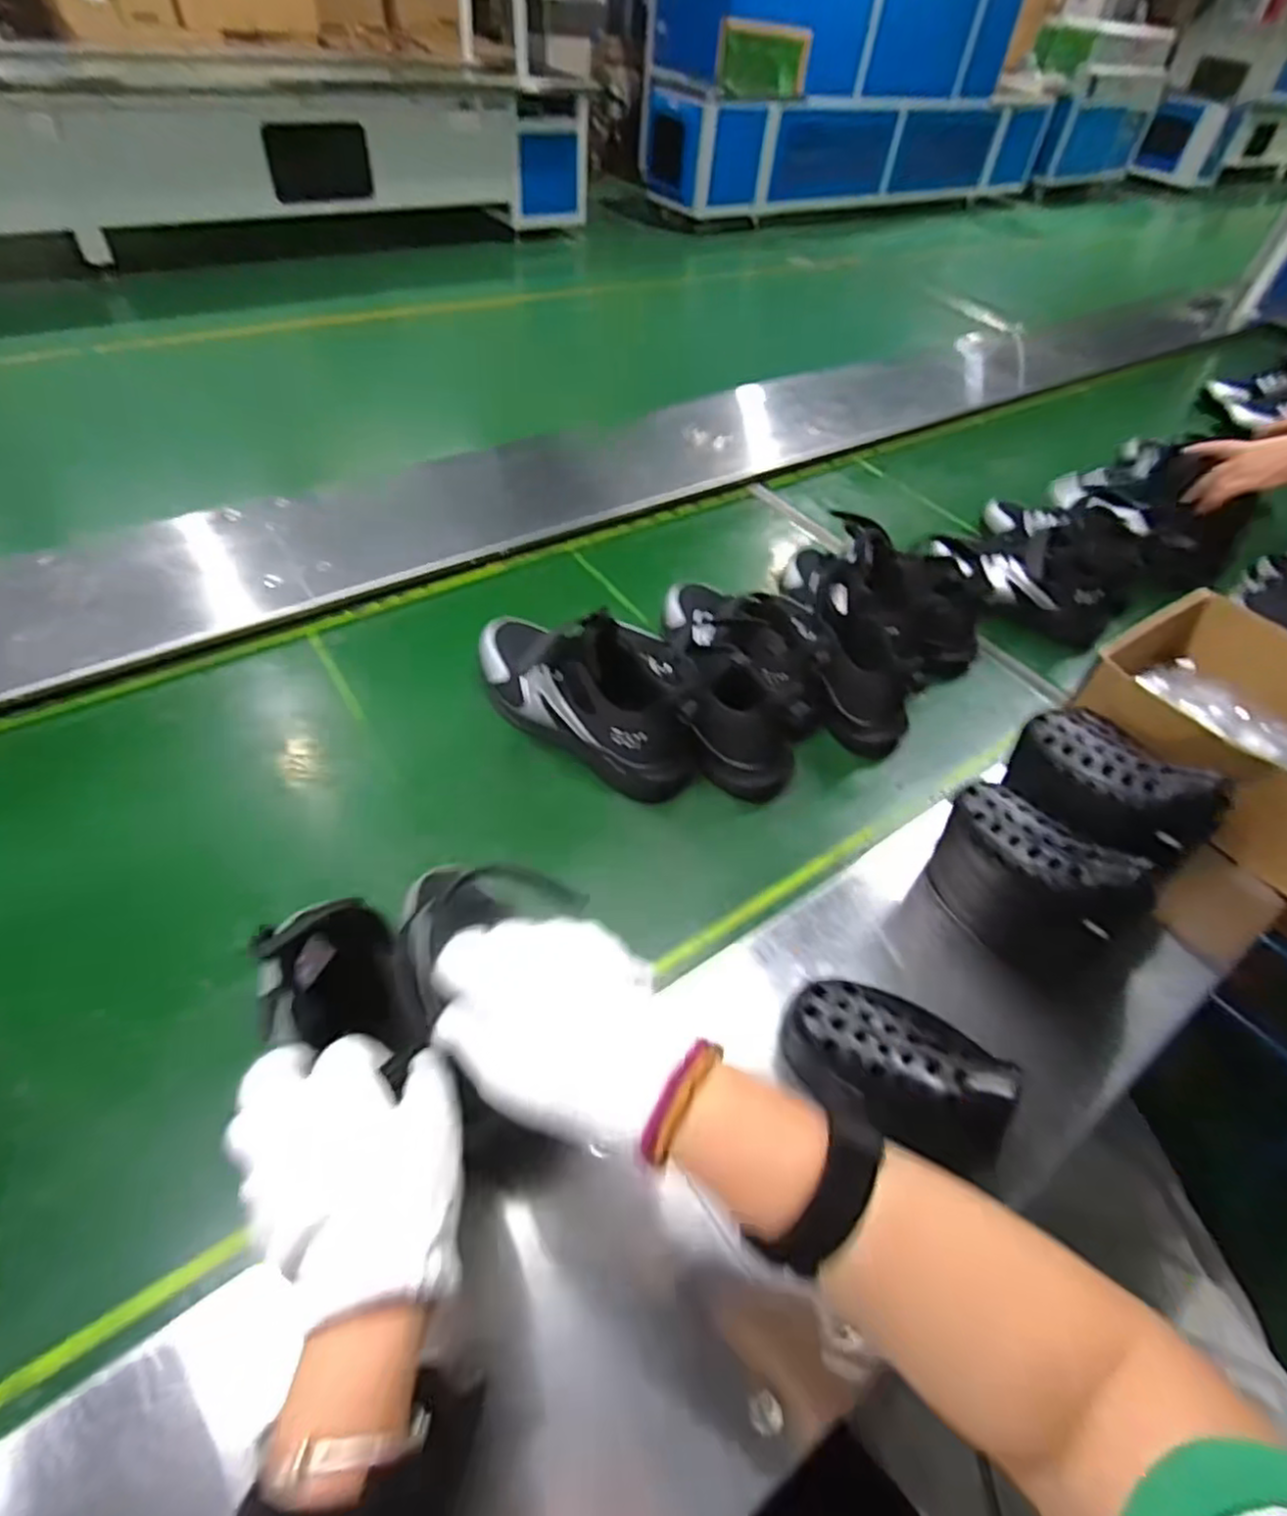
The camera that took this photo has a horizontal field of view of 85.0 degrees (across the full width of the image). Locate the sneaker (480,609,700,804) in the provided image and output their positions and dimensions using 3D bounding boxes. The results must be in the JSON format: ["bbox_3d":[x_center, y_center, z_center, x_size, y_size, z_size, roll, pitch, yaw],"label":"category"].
[{"bbox_3d":[-0.054,-0.083,0.672,0.261,0.114,0.113,31,53,19],"label":"sneaker"}]

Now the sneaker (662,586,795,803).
[{"bbox_3d":[0.080,-0.089,0.713,0.117,0.125,0.259,0,49,-6],"label":"sneaker"}]

